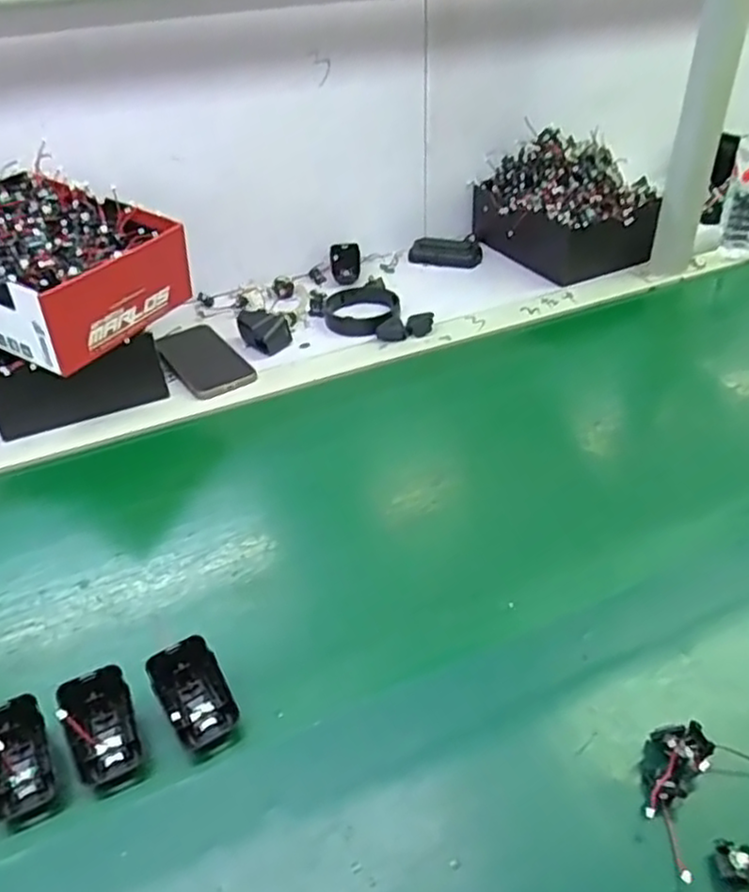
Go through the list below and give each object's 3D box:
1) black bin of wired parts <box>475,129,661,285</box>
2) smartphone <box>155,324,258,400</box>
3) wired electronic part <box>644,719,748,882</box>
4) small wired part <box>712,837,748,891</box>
[{"bbox_3d":[0.279,-0.352,1.017,0.196,0.143,0.232,-18,41,-17],"label":"black bin of wired parts"},{"bbox_3d":[-0.205,-0.103,0.840,0.080,0.015,0.151,-27,44,-25],"label":"smartphone"},{"bbox_3d":[0.197,0.199,0.423,0.100,0.026,0.064,-25,44,-24],"label":"wired electronic part"},{"bbox_3d":[0.226,0.234,0.387,0.068,0.014,0.023,4,40,9],"label":"small wired part"}]

